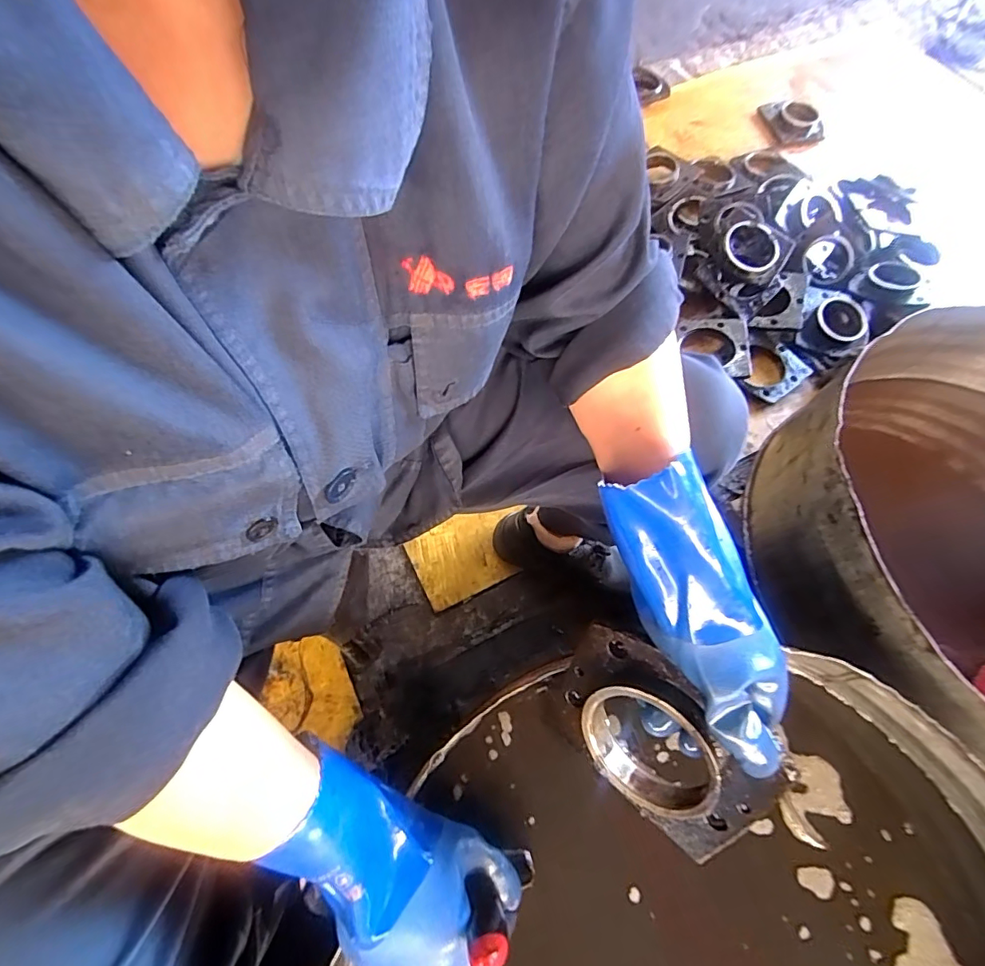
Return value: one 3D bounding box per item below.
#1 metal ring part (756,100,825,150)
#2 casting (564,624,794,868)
[{"bbox_3d":[0.819,-0.983,1.372,0.153,0.041,0.166,-11,67,-8],"label":"metal ring part"},{"bbox_3d":[0.115,0.194,0.374,0.160,0.124,0.027,41,37,23],"label":"casting"}]

